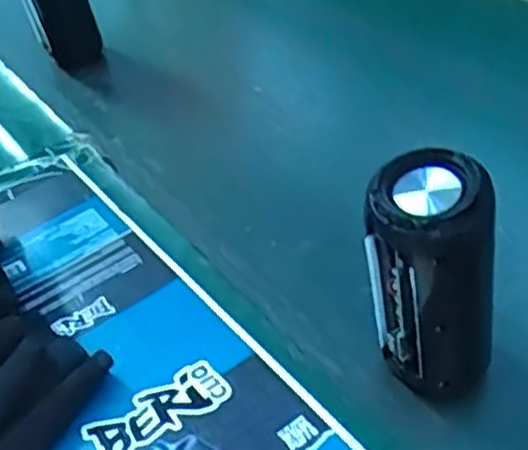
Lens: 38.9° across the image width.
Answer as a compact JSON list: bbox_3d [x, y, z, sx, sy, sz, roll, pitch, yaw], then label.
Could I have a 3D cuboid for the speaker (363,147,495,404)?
[{"bbox_3d":[0.092,0.036,0.407,0.053,0.150,0.049,-6,41,5],"label":"speaker"}]

